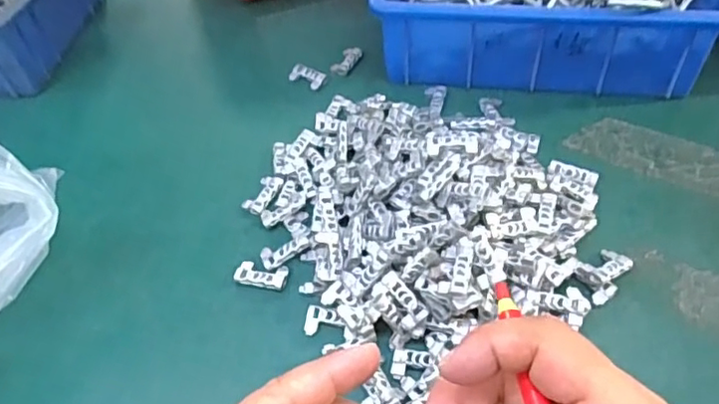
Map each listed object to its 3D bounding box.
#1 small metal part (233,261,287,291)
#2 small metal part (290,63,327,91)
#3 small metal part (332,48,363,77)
[{"bbox_3d":[-0.058,0.044,0.343,0.031,0.007,0.016,11,53,14],"label":"small metal part"},{"bbox_3d":[-0.041,-0.100,0.463,0.029,0.010,0.016,24,57,23],"label":"small metal part"},{"bbox_3d":[-0.010,-0.116,0.472,0.017,0.006,0.034,20,55,20],"label":"small metal part"}]

